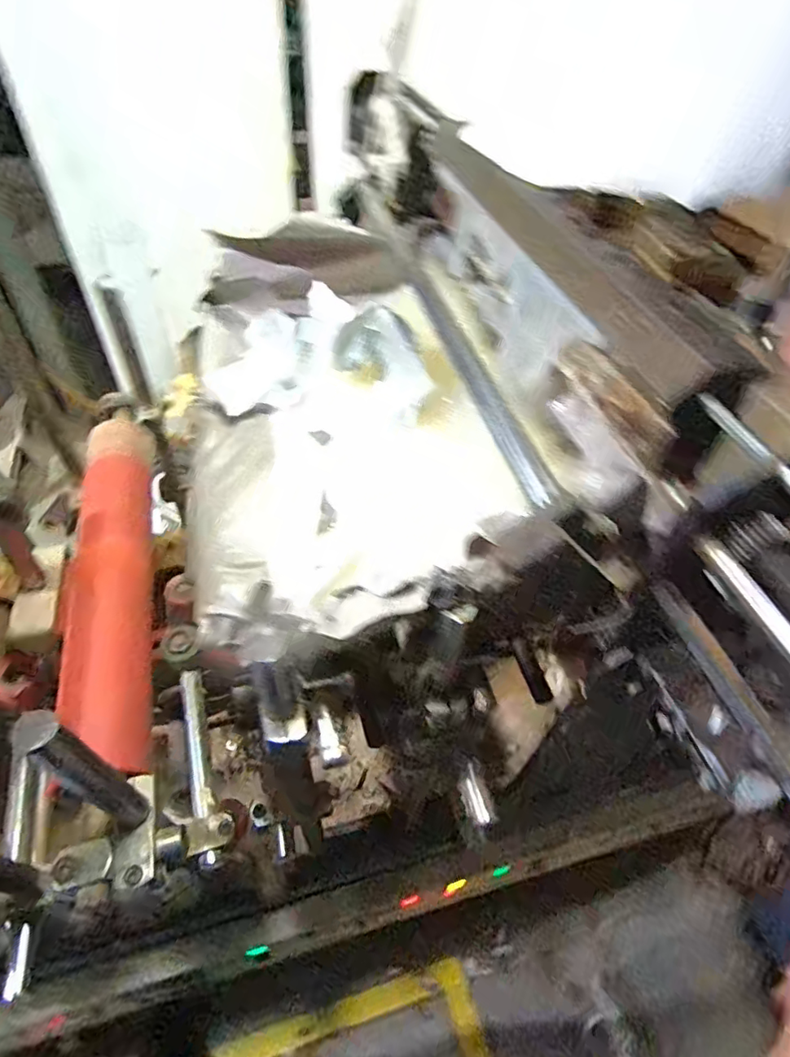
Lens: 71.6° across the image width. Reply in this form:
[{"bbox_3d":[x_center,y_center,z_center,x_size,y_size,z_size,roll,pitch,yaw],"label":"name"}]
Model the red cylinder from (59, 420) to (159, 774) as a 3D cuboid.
[{"bbox_3d":[-0.314,0.037,0.621,0.085,0.071,0.479,-9,51,-12],"label":"red cylinder"}]

